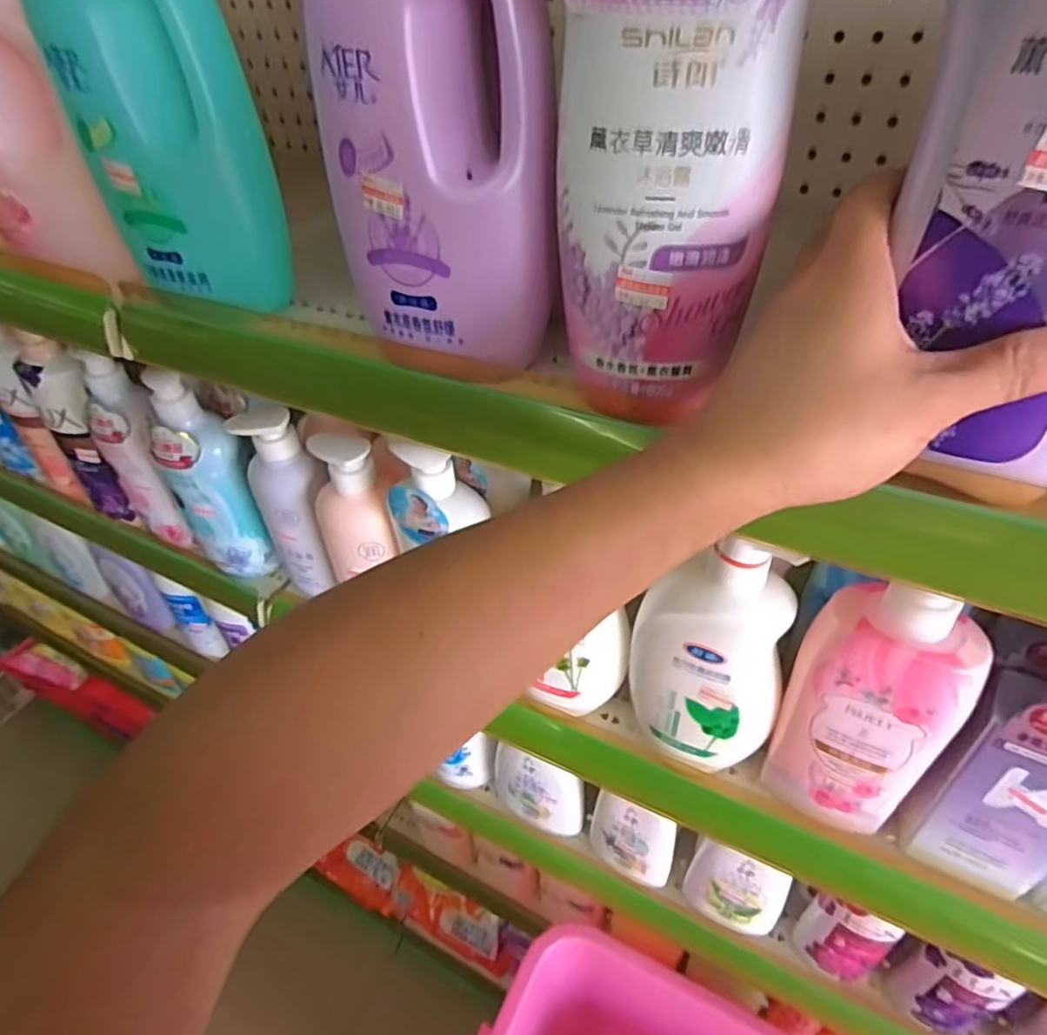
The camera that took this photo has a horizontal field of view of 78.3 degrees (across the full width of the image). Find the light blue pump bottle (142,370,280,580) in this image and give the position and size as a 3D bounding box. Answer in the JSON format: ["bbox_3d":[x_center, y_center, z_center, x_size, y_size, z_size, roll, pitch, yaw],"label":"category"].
[{"bbox_3d":[-0.313,-0.034,0.632,0.056,0.231,0.077,-33,50,-28],"label":"light blue pump bottle"}]

